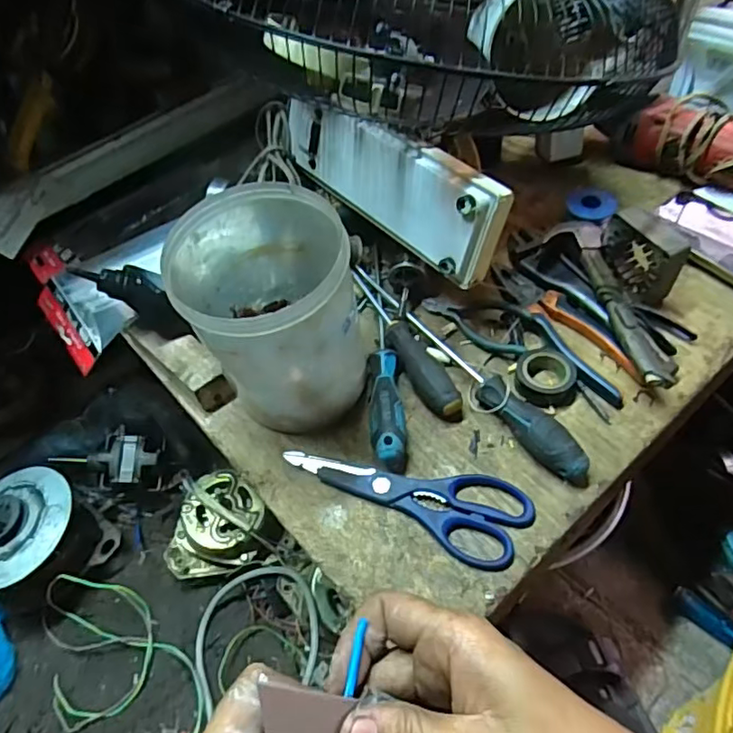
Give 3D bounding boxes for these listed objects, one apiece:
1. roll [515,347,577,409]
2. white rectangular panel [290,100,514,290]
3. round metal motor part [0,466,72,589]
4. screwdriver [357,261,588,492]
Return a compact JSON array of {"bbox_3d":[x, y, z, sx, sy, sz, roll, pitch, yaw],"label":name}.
[{"bbox_3d":[0.164,0.005,0.532,0.053,0.020,0.061,1,55,6],"label":"roll"},{"bbox_3d":[0.018,-0.188,0.575,0.035,0.093,0.279,-22,51,-37],"label":"white rectangular panel"},{"bbox_3d":[-0.443,0.191,0.719,0.136,0.043,0.148,-3,55,4],"label":"round metal motor part"},{"bbox_3d":[0.081,-0.003,0.544,0.029,0.034,0.302,-35,59,-18],"label":"screwdriver"}]

